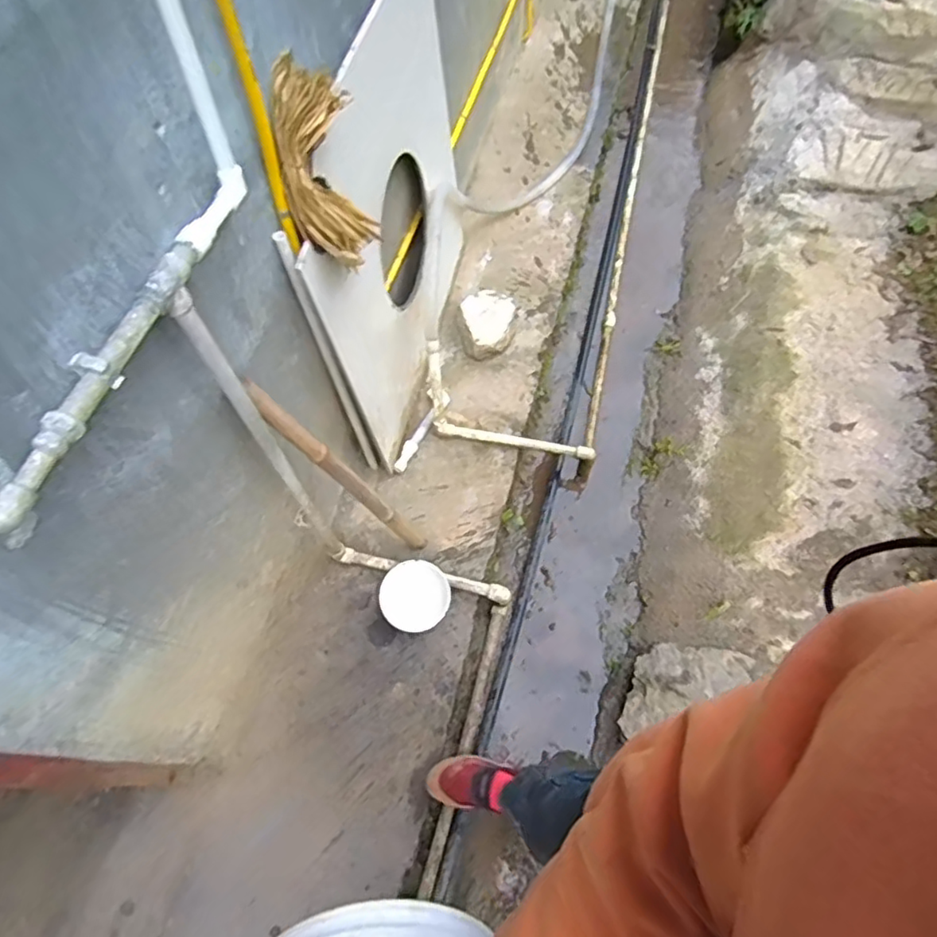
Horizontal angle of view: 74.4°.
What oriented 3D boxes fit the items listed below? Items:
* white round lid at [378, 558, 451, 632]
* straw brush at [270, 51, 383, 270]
[{"bbox_3d":[-0.123,0.292,1.415,0.154,0.020,0.154,3,73,-9],"label":"white round lid"},{"bbox_3d":[-0.221,-0.451,0.939,0.126,0.290,0.048,-20,37,-9],"label":"straw brush"}]

